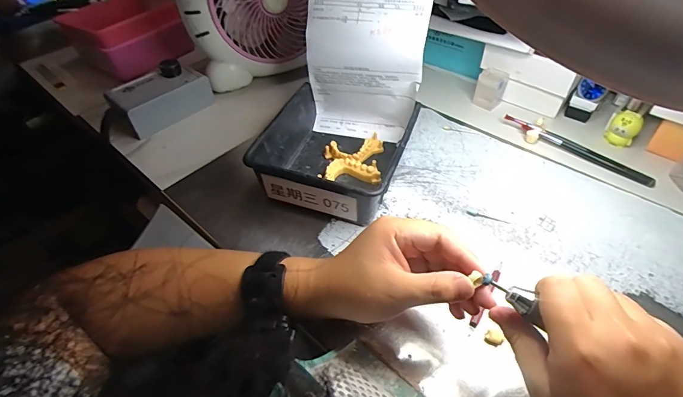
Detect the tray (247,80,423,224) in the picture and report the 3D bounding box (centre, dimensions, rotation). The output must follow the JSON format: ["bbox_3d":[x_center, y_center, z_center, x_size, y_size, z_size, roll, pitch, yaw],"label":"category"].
[{"bbox_3d":[-0.004,-0.057,0.469,0.163,0.069,0.173,13,49,15],"label":"tray"}]

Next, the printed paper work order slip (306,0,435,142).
[{"bbox_3d":[0.032,-0.181,0.489,0.147,0.206,0.080,12,49,13],"label":"printed paper work order slip"}]

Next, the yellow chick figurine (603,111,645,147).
[{"bbox_3d":[0.374,-0.092,0.499,0.027,0.050,0.032,-35,55,-26],"label":"yellow chick figurine"}]

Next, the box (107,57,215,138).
[{"bbox_3d":[-0.271,-0.150,0.572,0.066,0.056,0.134,26,54,24],"label":"box"}]

